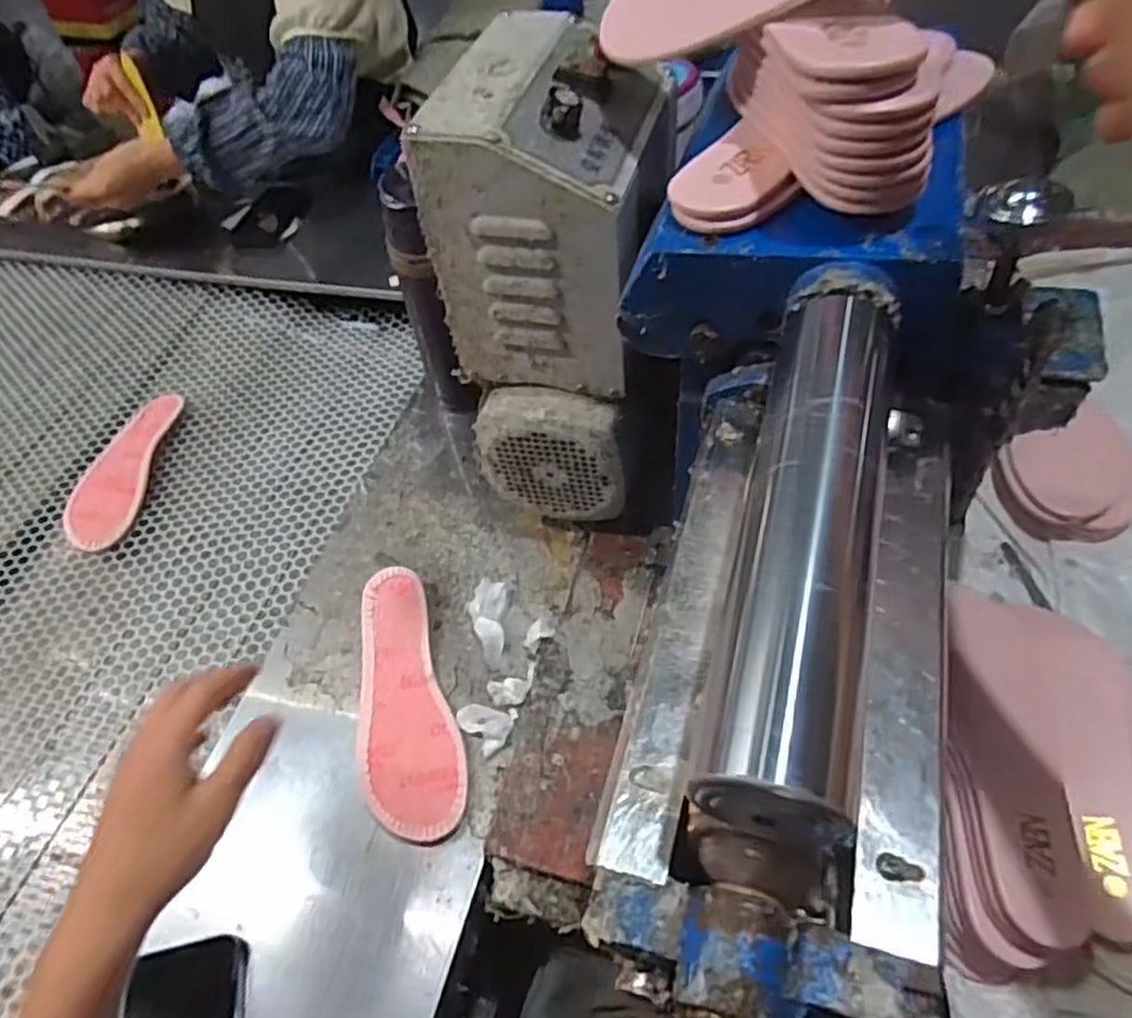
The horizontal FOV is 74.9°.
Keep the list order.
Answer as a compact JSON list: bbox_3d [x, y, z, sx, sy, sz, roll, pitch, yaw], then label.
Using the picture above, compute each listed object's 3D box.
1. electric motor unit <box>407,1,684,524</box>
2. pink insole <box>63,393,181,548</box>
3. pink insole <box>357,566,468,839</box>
[{"bbox_3d":[-0.006,-0.180,0.604,0.143,0.318,0.204,9,55,13],"label":"electric motor unit"},{"bbox_3d":[-0.524,-0.050,0.870,0.087,0.013,0.228,-2,53,0],"label":"pink insole"},{"bbox_3d":[-0.139,0.158,0.615,0.078,0.033,0.226,-18,53,-8],"label":"pink insole"}]

